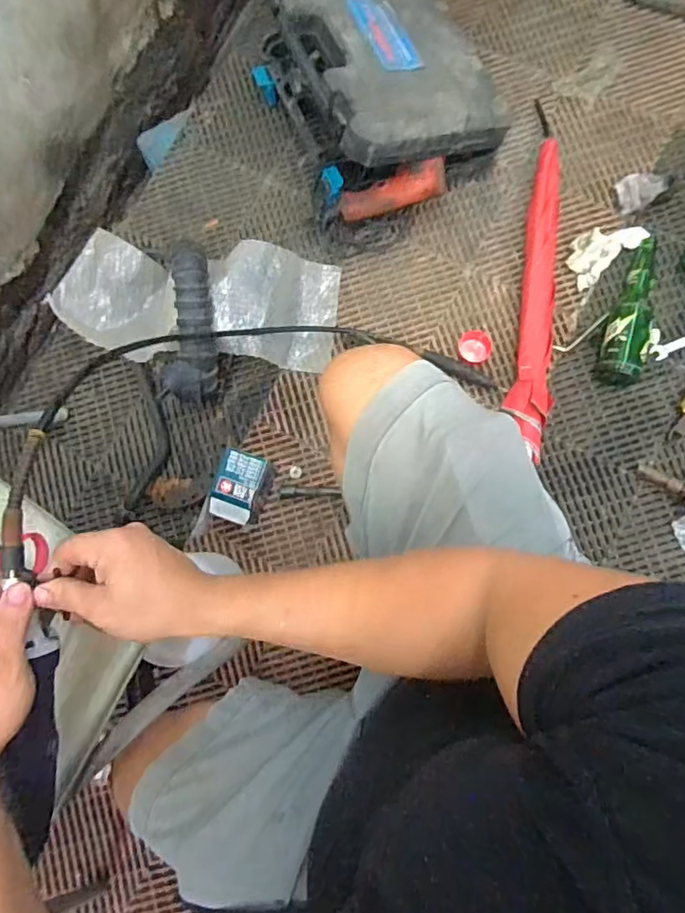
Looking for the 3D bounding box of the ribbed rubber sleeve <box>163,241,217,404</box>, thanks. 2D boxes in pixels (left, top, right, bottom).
[{"bbox_3d":[-0.232,-0.200,0.878,0.079,0.064,0.228,6,107,5],"label":"ribbed rubber sleeve"}]

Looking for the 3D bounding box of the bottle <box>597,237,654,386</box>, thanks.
[{"bbox_3d":[0.476,-0.236,0.929,0.076,0.056,0.251,20,84,7],"label":"bottle"}]

